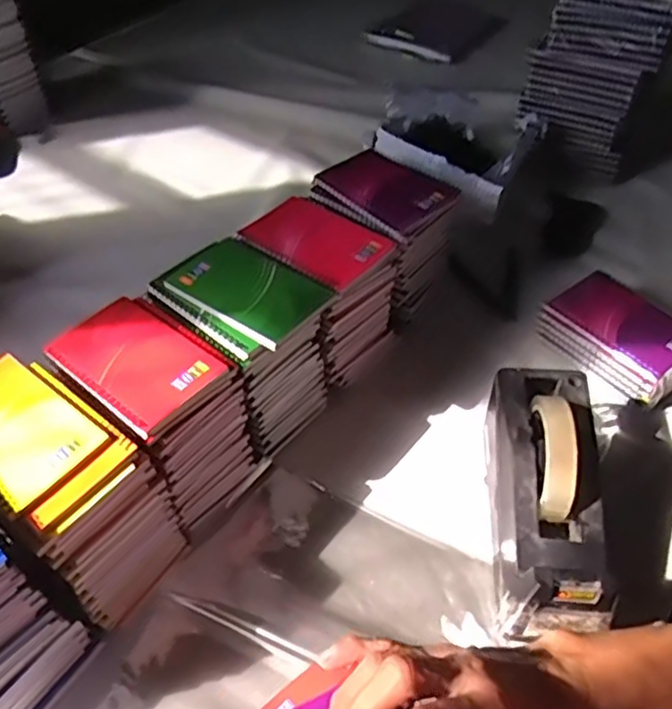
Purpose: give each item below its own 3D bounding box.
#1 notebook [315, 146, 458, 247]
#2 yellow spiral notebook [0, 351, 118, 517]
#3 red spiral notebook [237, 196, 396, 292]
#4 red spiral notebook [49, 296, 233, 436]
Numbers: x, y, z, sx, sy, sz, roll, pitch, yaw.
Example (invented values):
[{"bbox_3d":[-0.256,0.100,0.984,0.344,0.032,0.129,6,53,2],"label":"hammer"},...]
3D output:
[{"bbox_3d":[0.054,-0.171,0.675,0.101,0.018,0.135,-35,56,-26],"label":"notebook"},{"bbox_3d":[-0.237,0.053,0.472,0.134,0.008,0.084,30,56,25],"label":"yellow spiral notebook"},{"bbox_3d":[-0.019,-0.109,0.611,0.128,0.014,0.086,30,55,25],"label":"red spiral notebook"},{"bbox_3d":[-0.161,0.003,0.515,0.126,0.014,0.085,31,56,26],"label":"red spiral notebook"}]

